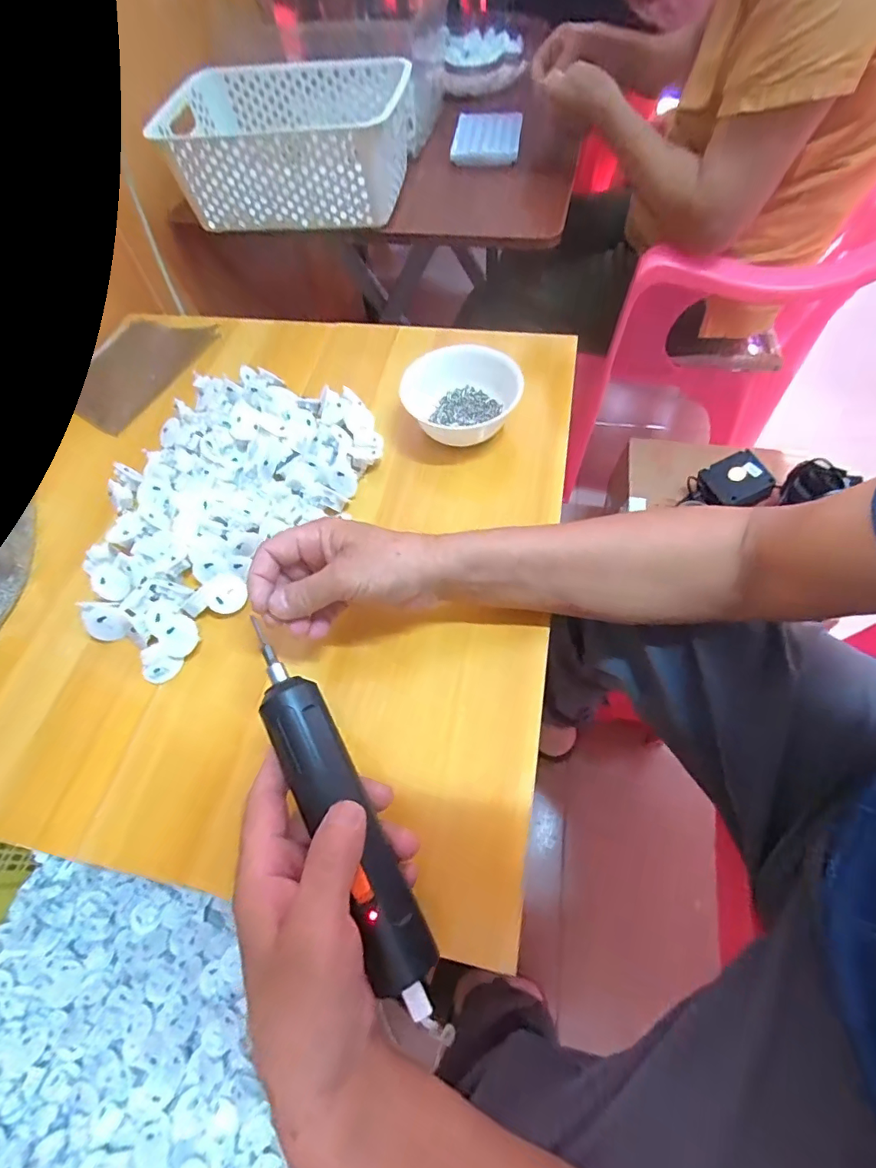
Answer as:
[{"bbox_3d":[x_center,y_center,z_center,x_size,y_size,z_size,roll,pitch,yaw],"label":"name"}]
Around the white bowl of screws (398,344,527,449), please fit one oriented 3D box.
[{"bbox_3d":[0.022,-0.185,0.493,0.118,0.060,0.091,22,65,15],"label":"white bowl of screws"}]

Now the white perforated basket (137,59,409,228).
[{"bbox_3d":[-0.195,-0.594,0.665,0.303,0.102,0.212,6,62,7],"label":"white perforated basket"}]

